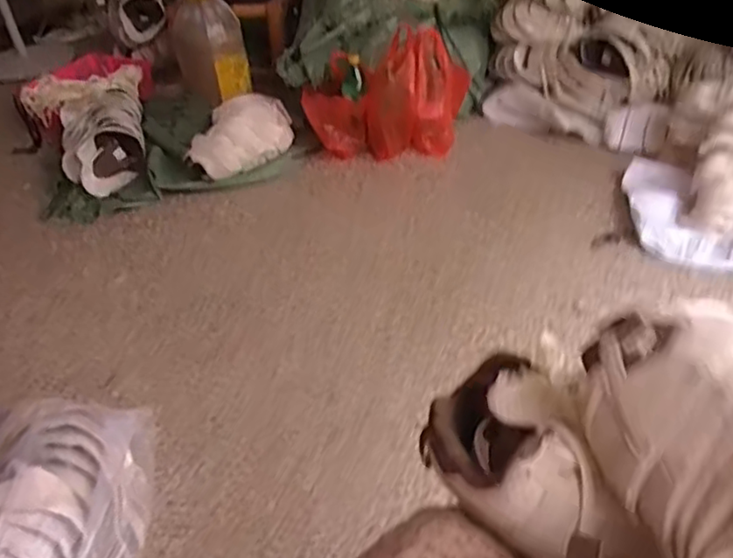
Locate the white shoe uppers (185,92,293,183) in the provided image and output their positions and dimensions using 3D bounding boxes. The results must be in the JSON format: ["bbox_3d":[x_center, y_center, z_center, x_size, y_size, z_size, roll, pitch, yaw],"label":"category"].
[{"bbox_3d":[-0.316,-0.381,1.733,0.166,0.136,0.362,26,49,31],"label":"white shoe uppers"}]

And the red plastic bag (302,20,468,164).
[{"bbox_3d":[0.051,-0.467,1.721,0.422,0.245,0.174,-1,40,3],"label":"red plastic bag"}]

